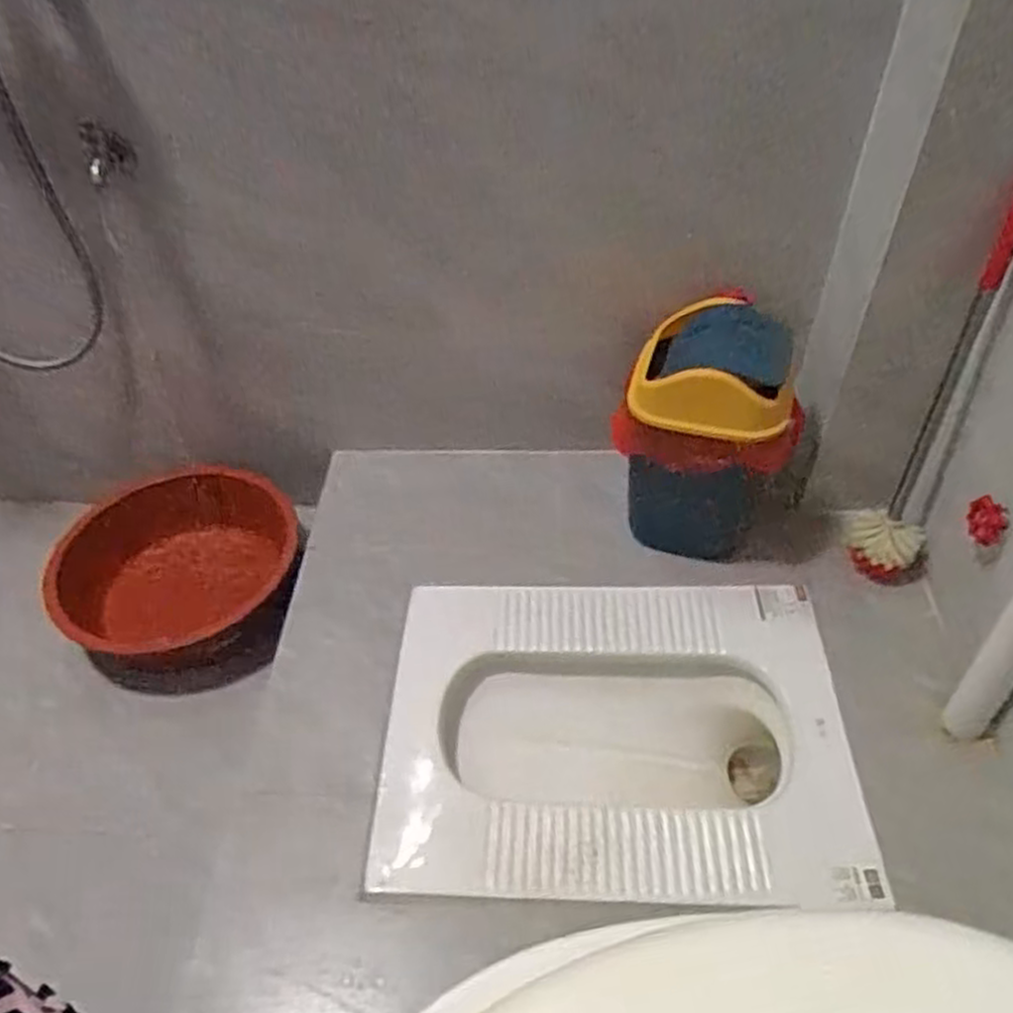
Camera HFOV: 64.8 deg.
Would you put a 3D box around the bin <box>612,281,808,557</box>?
[{"bbox_3d":[0.285,-0.115,1.195,0.210,0.338,0.226,10,50,10],"label":"bin"}]

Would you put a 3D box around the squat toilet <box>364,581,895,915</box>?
[{"bbox_3d":[0.138,0.322,1.105,0.595,0.189,0.462,-2,49,0],"label":"squat toilet"}]

